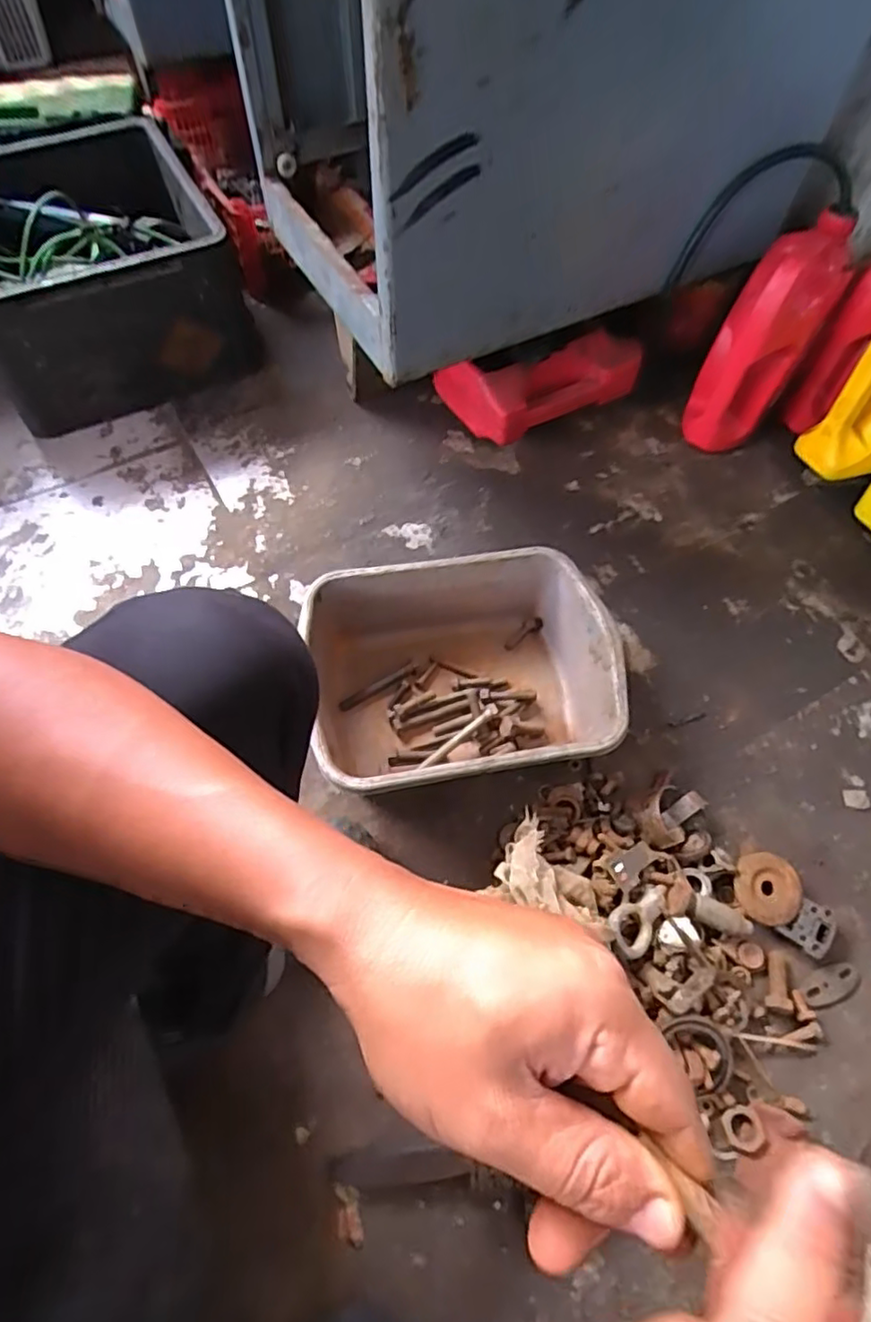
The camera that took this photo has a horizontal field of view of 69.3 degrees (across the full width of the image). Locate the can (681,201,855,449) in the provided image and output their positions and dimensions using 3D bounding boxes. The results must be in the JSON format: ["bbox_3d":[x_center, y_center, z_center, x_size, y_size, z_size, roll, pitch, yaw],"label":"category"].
[{"bbox_3d":[0.441,-0.421,0.872,0.109,0.300,0.137,33,65,14],"label":"can"}]

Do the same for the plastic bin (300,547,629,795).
[{"bbox_3d":[0.035,0.020,0.743,0.330,0.121,0.262,-9,62,-7],"label":"plastic bin"}]

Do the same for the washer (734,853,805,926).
[{"bbox_3d":[0.355,0.244,0.673,0.068,0.009,0.069,-1,72,3],"label":"washer"}]

